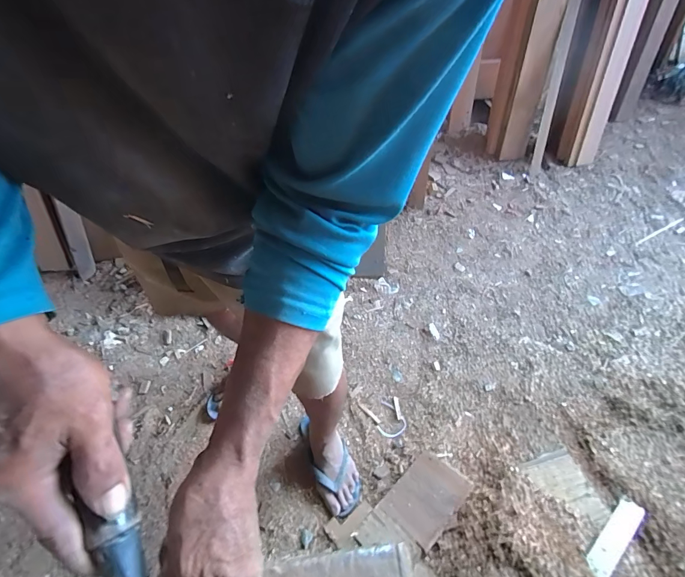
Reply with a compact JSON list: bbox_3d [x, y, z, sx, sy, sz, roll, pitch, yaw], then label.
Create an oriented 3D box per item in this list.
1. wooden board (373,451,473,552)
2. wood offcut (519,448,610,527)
[{"bbox_3d":[0.195,0.493,0.846,0.191,0.012,0.137,-36,37,-26],"label":"wooden board"},{"bbox_3d":[0.543,0.492,0.871,0.137,0.036,0.163,-14,53,-11],"label":"wood offcut"}]

